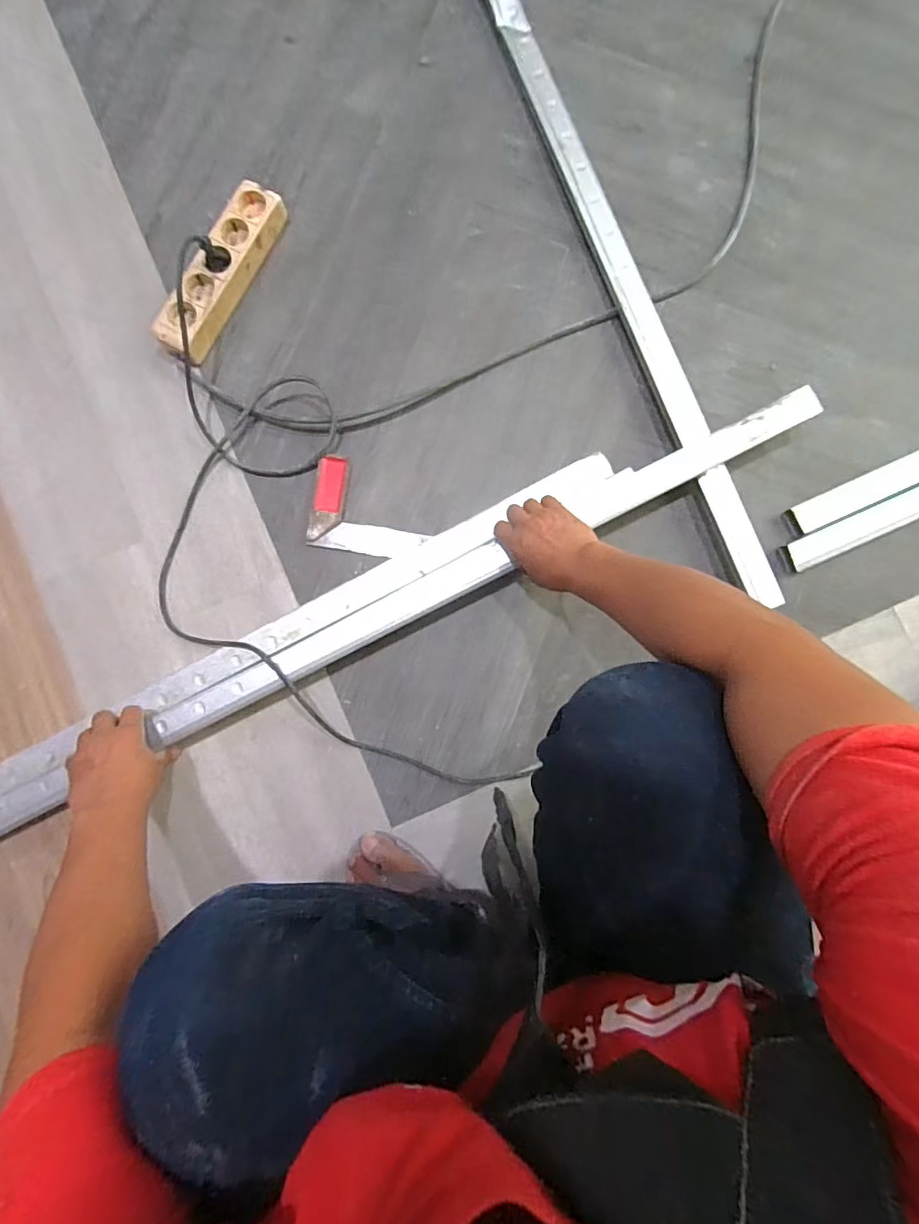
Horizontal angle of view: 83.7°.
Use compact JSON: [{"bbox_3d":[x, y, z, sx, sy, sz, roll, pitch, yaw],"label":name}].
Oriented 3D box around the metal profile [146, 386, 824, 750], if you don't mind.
[{"bbox_3d":[0.040,-0.059,0.664,0.907,0.050,0.051,-27,86,-2],"label":"metal profile"}]

